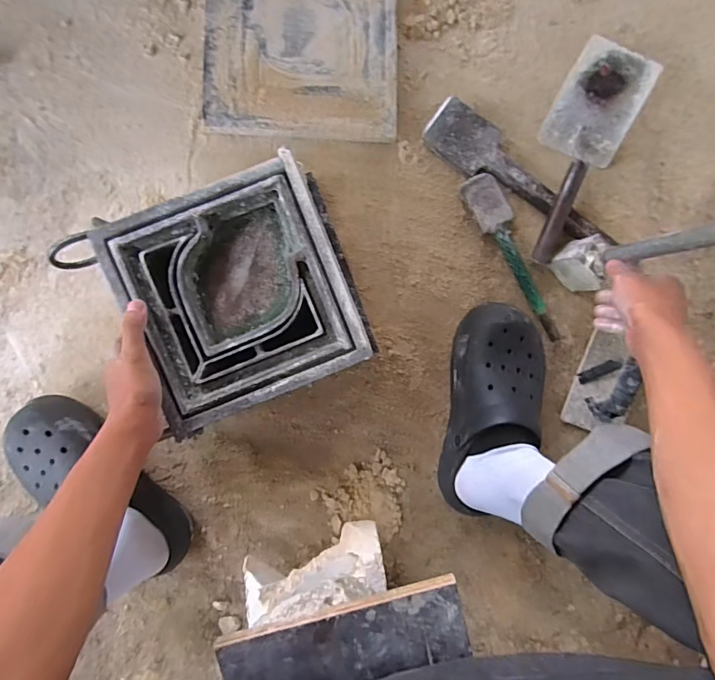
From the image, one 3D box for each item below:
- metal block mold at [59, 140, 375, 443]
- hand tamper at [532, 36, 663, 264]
[{"bbox_3d":[-0.127,-0.048,0.487,0.235,0.037,0.229,-24,91,-1],"label":"metal block mold"},{"bbox_3d":[0.290,-0.240,0.613,0.110,0.067,0.278,25,92,-2],"label":"hand tamper"}]

